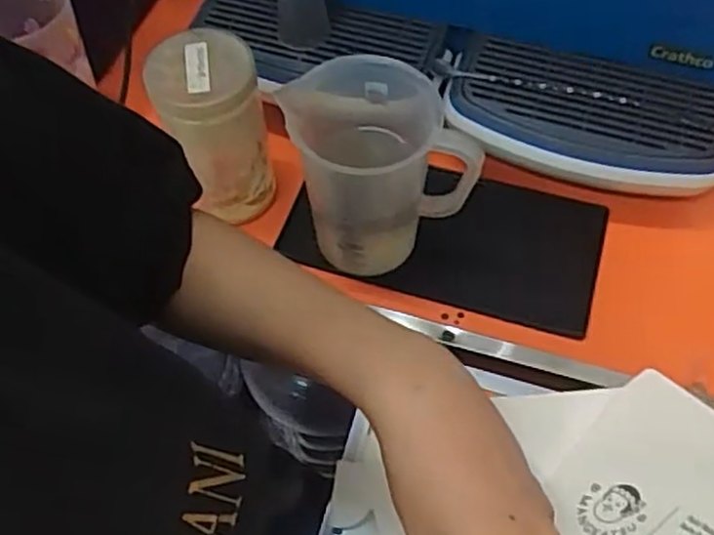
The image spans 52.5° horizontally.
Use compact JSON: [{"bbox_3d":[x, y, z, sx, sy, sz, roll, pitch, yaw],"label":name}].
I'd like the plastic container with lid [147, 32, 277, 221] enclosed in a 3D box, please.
[{"bbox_3d":[-0.123,-0.118,0.643,0.084,0.159,0.087,-1,61,2],"label":"plastic container with lid"}]

